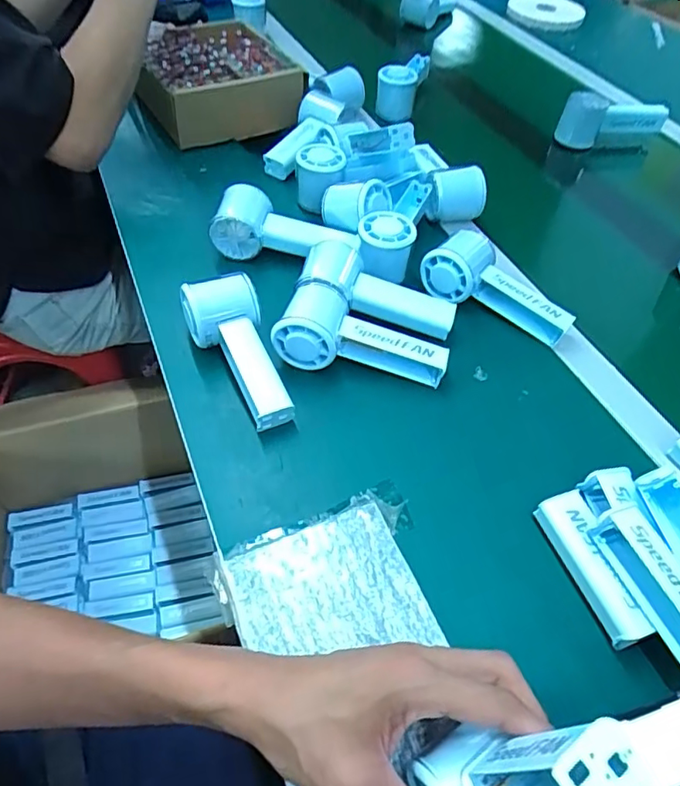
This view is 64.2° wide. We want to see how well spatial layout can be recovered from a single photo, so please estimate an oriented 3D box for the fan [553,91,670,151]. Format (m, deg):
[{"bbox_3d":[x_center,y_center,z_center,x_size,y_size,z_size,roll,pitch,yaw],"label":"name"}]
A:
[{"bbox_3d":[0.387,-0.396,0.782,0.152,0.062,0.050,-11,53,-12],"label":"fan"}]

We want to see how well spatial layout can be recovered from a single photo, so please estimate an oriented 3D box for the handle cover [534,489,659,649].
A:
[{"bbox_3d":[0.174,0.117,0.370,0.029,0.020,0.101,-12,53,-13],"label":"handle cover"}]

